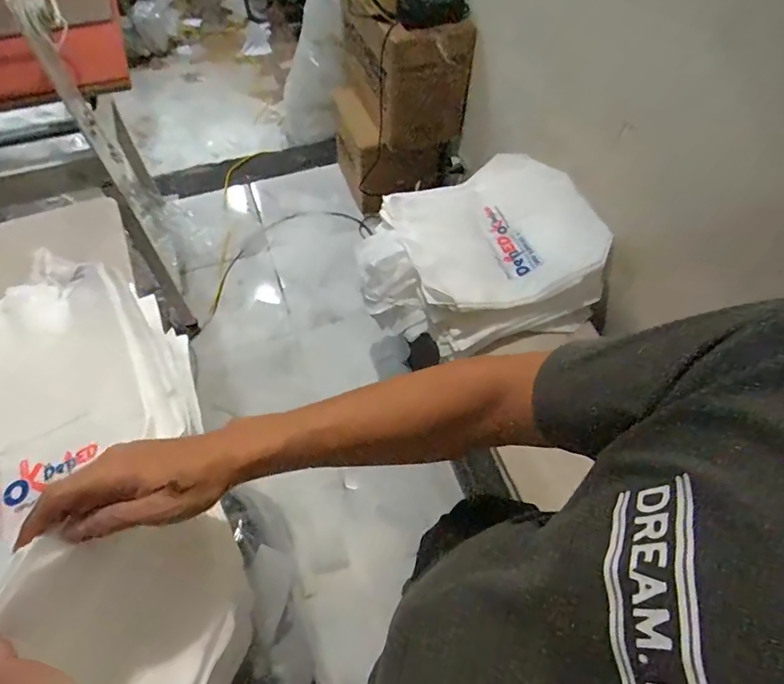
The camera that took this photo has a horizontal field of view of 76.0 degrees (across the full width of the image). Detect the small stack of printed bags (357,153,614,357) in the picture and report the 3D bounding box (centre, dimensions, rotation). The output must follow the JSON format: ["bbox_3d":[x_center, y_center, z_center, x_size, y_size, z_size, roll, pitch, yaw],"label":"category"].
[{"bbox_3d":[0.220,-0.209,1.218,0.590,0.143,0.428,-18,61,-12],"label":"small stack of printed bags"}]

